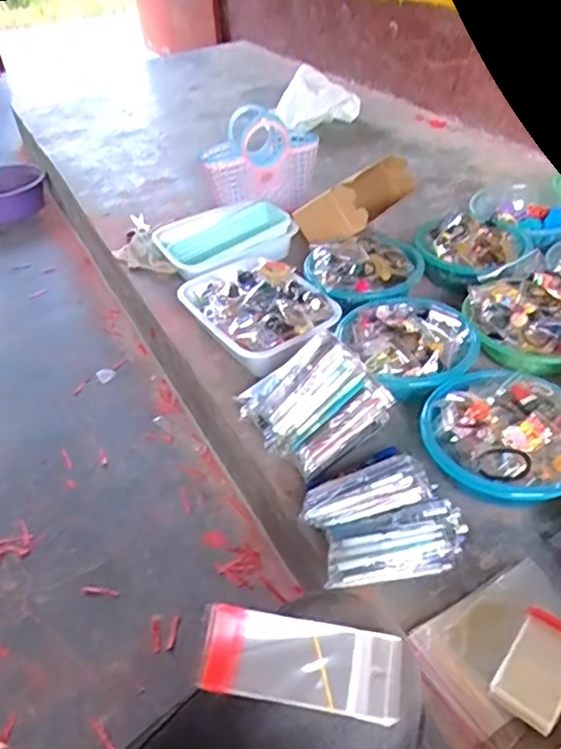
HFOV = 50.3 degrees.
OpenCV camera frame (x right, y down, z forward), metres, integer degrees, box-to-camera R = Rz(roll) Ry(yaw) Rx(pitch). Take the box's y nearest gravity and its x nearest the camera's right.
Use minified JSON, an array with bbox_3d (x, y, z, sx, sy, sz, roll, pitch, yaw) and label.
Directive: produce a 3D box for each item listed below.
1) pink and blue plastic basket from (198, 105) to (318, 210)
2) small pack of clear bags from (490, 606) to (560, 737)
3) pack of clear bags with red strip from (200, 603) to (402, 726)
[{"bbox_3d":[-0.043,-0.484,1.351,0.242,0.167,0.131,-24,44,-22],"label":"pink and blue plastic basket"},{"bbox_3d":[0.275,0.307,0.631,0.065,0.011,0.119,28,50,32],"label":"small pack of clear bags"},{"bbox_3d":[0.013,0.182,0.380,0.124,0.014,0.051,7,59,6],"label":"pack of clear bags with red strip"}]

